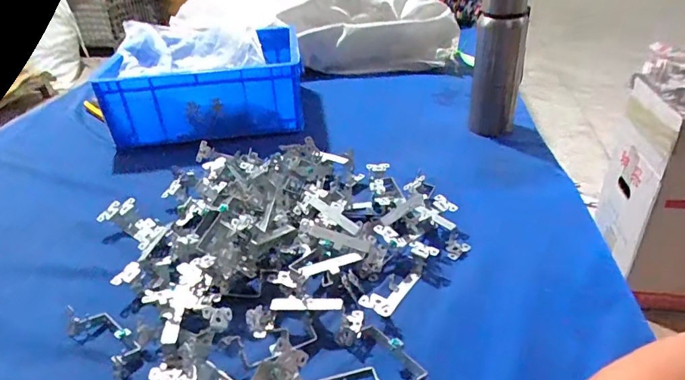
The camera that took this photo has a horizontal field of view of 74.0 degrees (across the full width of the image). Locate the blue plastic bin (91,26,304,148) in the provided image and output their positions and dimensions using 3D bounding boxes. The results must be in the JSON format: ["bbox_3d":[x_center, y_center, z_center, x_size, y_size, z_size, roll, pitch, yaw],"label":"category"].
[{"bbox_3d":[-0.252,-0.200,0.839,0.332,0.116,0.252,-10,34,-9],"label":"blue plastic bin"}]

